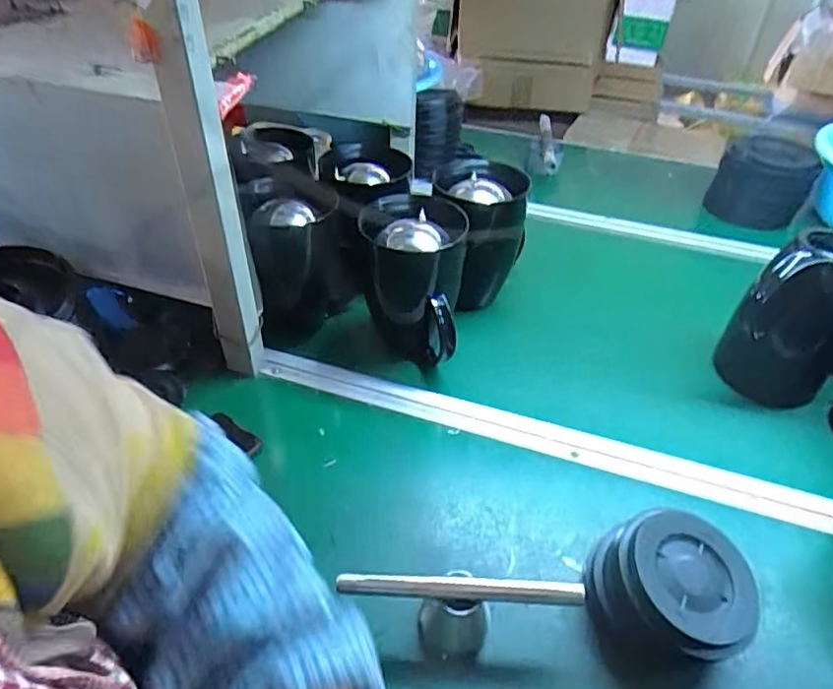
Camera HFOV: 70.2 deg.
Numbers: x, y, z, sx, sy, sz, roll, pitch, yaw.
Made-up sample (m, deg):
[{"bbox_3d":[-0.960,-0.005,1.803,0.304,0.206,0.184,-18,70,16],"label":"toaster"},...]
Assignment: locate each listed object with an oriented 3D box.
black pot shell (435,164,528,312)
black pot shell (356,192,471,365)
[{"bbox_3d":[0.084,-0.142,0.830,0.120,0.182,0.135,12,41,11],"label":"black pot shell"},{"bbox_3d":[-0.006,-0.072,0.761,0.125,0.193,0.129,2,40,-1],"label":"black pot shell"}]

